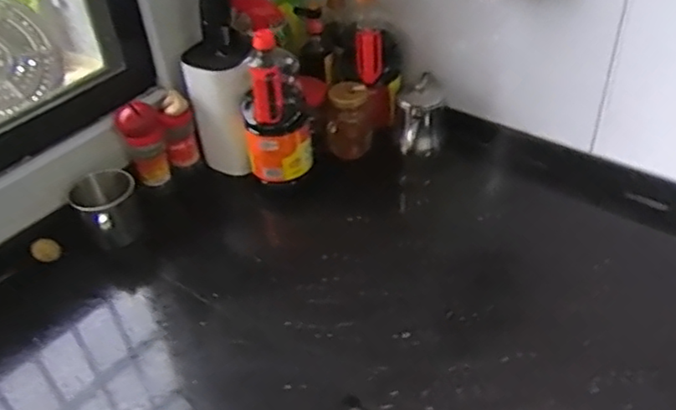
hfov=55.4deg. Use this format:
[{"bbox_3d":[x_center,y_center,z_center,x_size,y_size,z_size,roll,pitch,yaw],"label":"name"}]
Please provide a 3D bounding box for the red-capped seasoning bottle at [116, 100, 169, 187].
[{"bbox_3d":[-0.336,-0.104,1.130,0.070,0.139,0.057,-22,43,-19],"label":"red-capped seasoning bottle"}]

